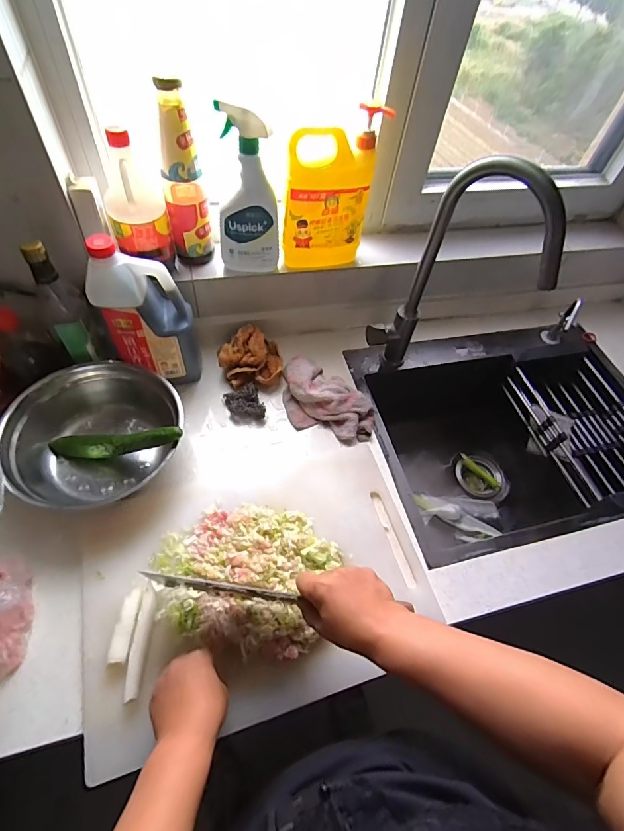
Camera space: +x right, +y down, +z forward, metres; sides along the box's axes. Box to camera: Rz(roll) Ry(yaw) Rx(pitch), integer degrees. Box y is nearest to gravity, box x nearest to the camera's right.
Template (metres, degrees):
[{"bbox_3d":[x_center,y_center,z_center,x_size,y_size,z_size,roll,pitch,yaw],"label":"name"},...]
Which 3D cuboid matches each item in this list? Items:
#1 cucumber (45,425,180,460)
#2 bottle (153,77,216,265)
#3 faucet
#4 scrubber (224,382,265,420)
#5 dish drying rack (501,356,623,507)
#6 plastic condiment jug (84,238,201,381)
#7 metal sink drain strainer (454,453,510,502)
[{"bbox_3d":[-0.307,0.045,0.643,0.240,0.031,0.028,-7,54,18],"label":"cucumber"},{"bbox_3d":[-0.210,-0.385,0.674,0.067,0.266,0.080,-10,58,-12],"label":"bottle"},{"bbox_3d":[0.228,-0.192,0.685,0.237,0.436,0.073,26,58,11],"label":"faucet"},{"bbox_3d":[-0.123,-0.021,0.755,0.062,0.031,0.068,-19,60,-17],"label":"scrubber"},{"bbox_3d":[0.586,0.028,0.897,0.195,0.075,0.318,-10,58,-12],"label":"dish drying rack"},{"bbox_3d":[-0.268,-0.159,0.676,0.132,0.252,0.083,-2,57,-6],"label":"plastic condiment jug"},{"bbox_3d":[0.411,0.164,1.023,0.119,0.077,0.126,2,56,-4],"label":"metal sink drain strainer"}]

